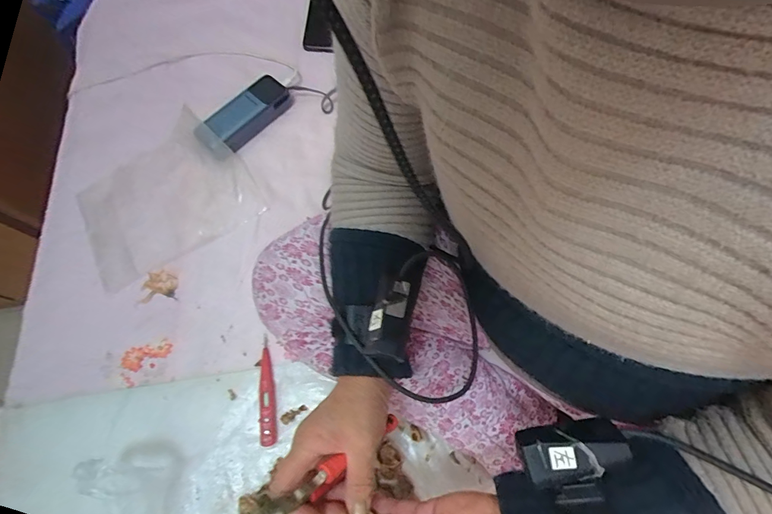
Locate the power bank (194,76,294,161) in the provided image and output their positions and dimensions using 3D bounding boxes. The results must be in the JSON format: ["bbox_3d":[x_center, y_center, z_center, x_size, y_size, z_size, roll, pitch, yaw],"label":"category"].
[{"bbox_3d":[-0.222,-0.222,0.611,0.066,0.042,0.164,32,73,12],"label":"power bank"}]

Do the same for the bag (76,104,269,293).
[{"bbox_3d":[-0.327,-0.085,0.571,0.236,0.032,0.190,-32,80,-7],"label":"bag"}]

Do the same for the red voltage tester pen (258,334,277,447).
[{"bbox_3d":[-0.151,0.165,0.483,0.020,0.009,0.131,-9,66,-1],"label":"red voltage tester pen"}]

